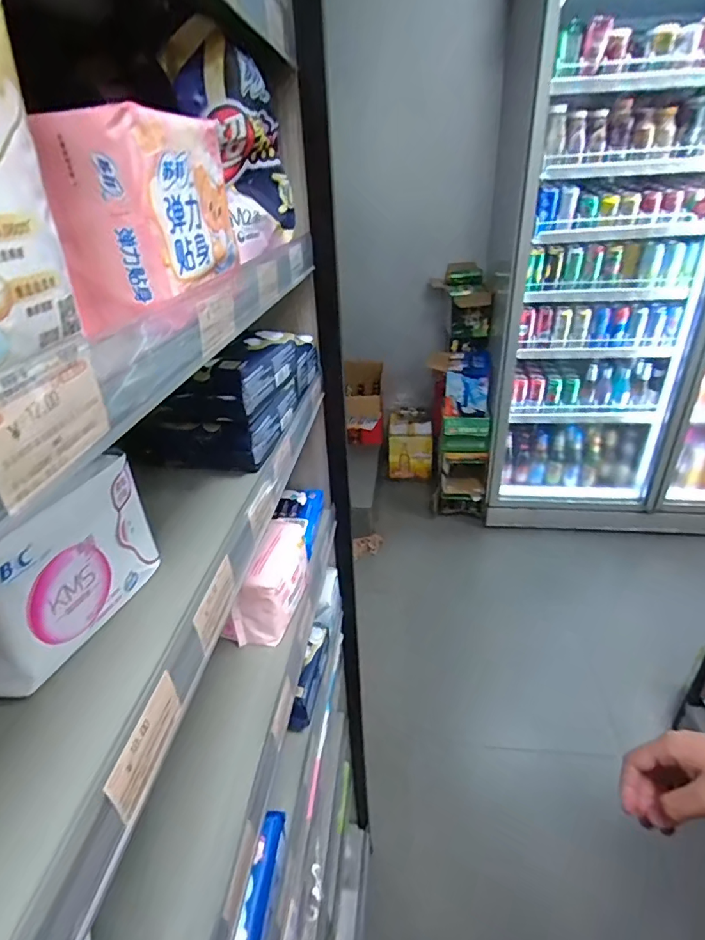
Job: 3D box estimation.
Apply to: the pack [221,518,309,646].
[{"bbox_3d":[-0.087,0.115,0.538,0.062,0.082,0.115,5,31,12],"label":"pack"}]

